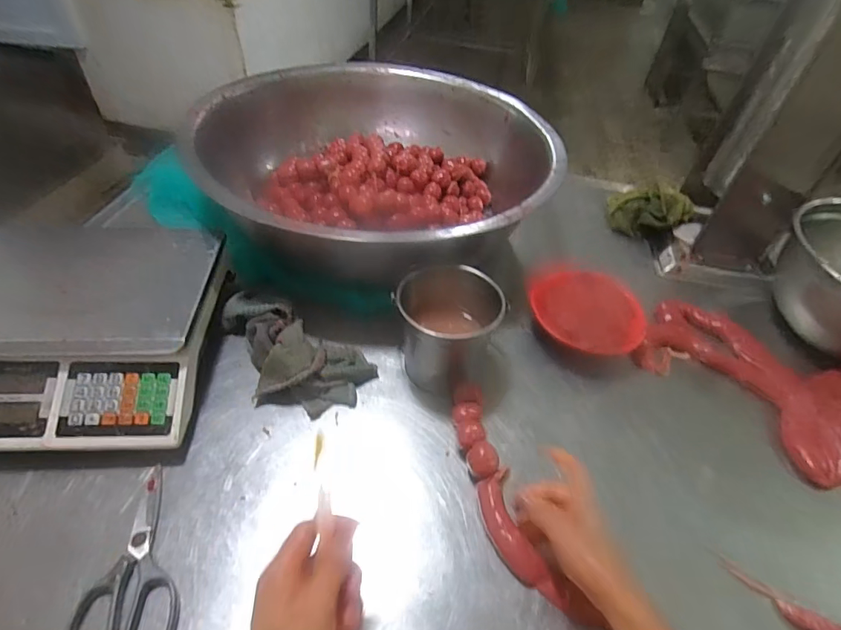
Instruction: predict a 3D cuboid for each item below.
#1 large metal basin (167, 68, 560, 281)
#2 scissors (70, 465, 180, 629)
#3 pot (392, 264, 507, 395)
[{"bbox_3d":[-0.068,-0.273,0.863,0.596,0.165,0.588,3,46,-3],"label":"large metal basin"},{"bbox_3d":[-0.295,0.259,0.469,0.089,0.012,0.197,-12,49,-15],"label":"scissors"},{"bbox_3d":[0.032,0.025,0.633,0.134,0.135,0.123,3,46,-3],"label":"pot"}]

